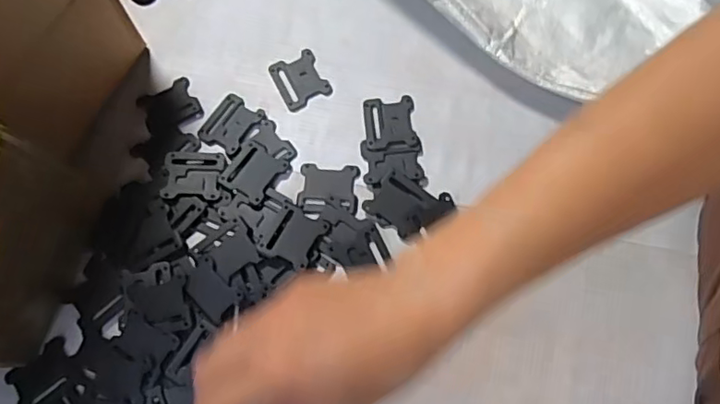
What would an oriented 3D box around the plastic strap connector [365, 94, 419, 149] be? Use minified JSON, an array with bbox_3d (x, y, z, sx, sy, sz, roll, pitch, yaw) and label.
[{"bbox_3d":[0.026,-0.070,0.507,0.044,0.004,0.050,-5,71,0],"label":"plastic strap connector"}]

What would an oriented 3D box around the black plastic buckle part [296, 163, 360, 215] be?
[{"bbox_3d":[-0.027,-0.013,0.490,0.050,0.004,0.040,4,71,4],"label":"black plastic buckle part"}]

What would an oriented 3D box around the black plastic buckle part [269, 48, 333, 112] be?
[{"bbox_3d":[-0.055,-0.112,0.526,0.045,0.004,0.052,-27,72,-7],"label":"black plastic buckle part"}]

